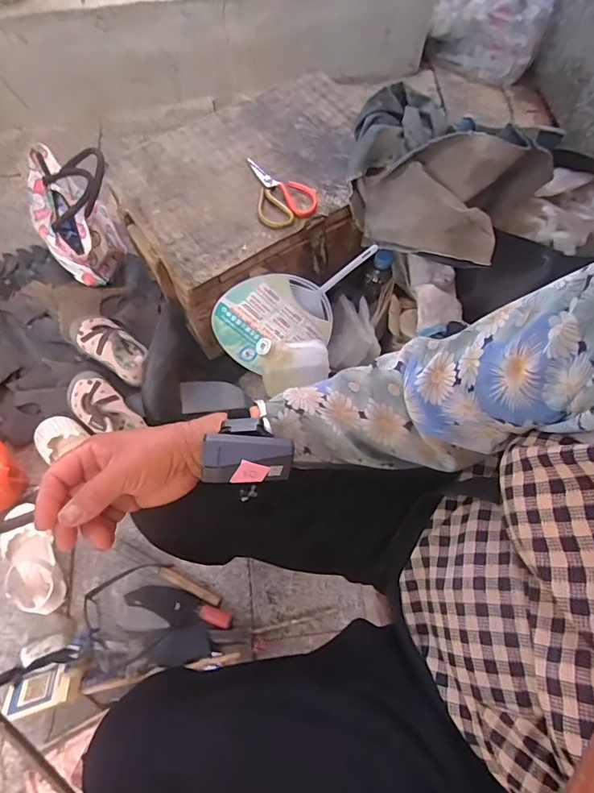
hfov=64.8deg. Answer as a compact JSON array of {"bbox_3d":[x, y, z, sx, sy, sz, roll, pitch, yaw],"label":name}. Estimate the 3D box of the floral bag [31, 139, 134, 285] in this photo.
[{"bbox_3d":[-0.427,-0.350,0.922,0.157,0.202,0.213,-32,68,-15],"label":"floral bag"}]

